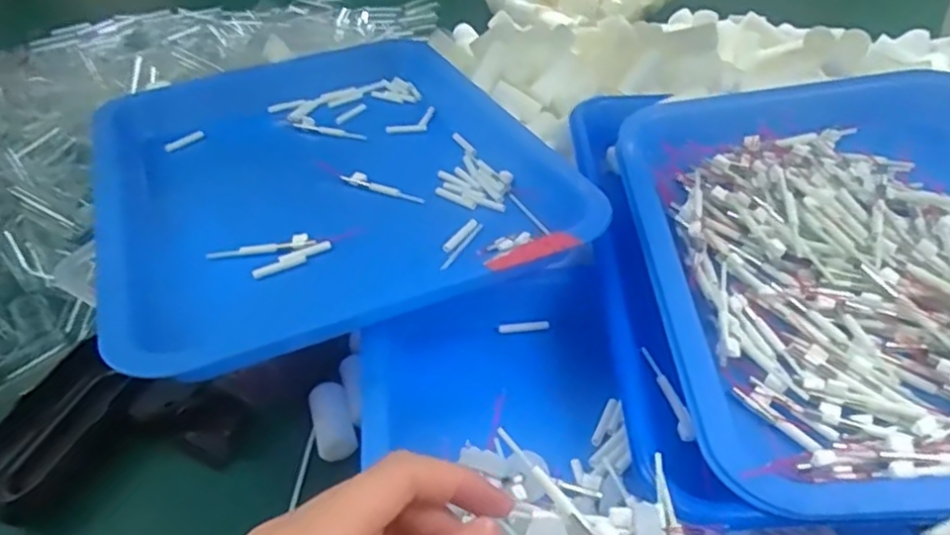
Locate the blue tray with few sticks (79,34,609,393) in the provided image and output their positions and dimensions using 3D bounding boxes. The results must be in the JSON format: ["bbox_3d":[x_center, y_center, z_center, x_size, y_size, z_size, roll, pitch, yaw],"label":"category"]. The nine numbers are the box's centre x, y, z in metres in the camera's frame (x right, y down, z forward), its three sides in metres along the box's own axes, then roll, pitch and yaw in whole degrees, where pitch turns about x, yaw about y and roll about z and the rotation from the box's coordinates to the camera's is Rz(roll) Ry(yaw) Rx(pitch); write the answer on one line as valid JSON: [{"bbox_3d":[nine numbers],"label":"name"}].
[{"bbox_3d":[-0.098,-0.066,0.449,0.268,0.043,0.333,-19,41,-16],"label":"blue tray with few sticks"}]

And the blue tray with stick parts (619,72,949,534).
[{"bbox_3d":[0.205,-0.009,0.357,0.225,0.051,0.286,-5,40,1],"label":"blue tray with stick parts"}]

